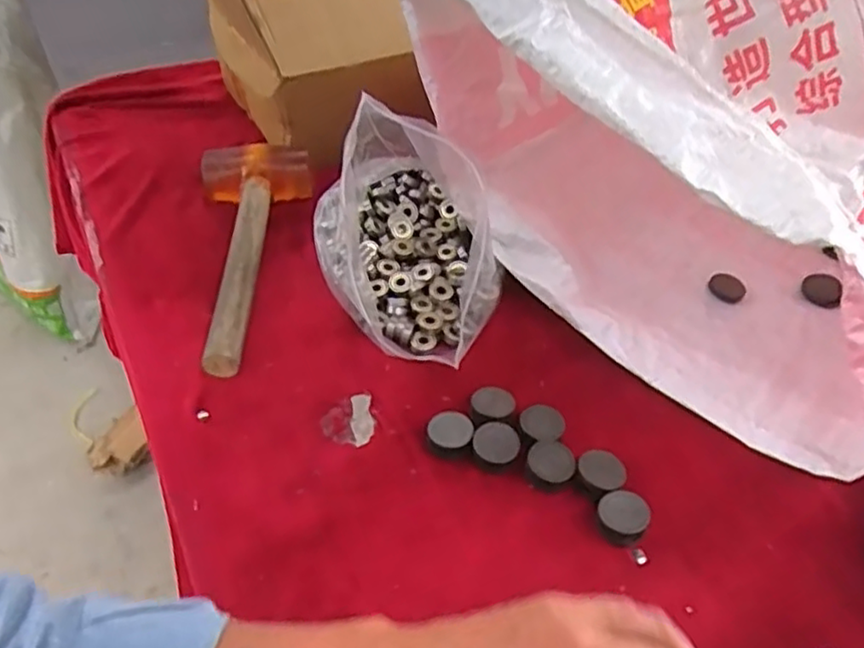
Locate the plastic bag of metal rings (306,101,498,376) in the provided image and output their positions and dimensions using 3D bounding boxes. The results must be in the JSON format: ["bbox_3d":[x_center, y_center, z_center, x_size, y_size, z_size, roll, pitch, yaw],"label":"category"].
[{"bbox_3d":[-0.022,-0.093,0.584,0.157,0.145,0.232,-3,44,-6],"label":"plastic bag of metal rings"}]

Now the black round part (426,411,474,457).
[{"bbox_3d":[0.013,0.081,0.494,0.033,0.015,0.032,1,44,-1],"label":"black round part"}]

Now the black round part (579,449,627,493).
[{"bbox_3d":[0.119,0.107,0.475,0.032,0.018,0.030,1,44,-1],"label":"black round part"}]

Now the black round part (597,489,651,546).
[{"bbox_3d":[0.128,0.129,0.452,0.031,0.018,0.031,1,44,-1],"label":"black round part"}]

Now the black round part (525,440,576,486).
[{"bbox_3d":[0.084,0.099,0.481,0.033,0.009,0.033,1,44,-1],"label":"black round part"}]

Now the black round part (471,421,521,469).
[{"bbox_3d":[0.047,0.087,0.488,0.033,0.011,0.036,1,44,-1],"label":"black round part"}]

